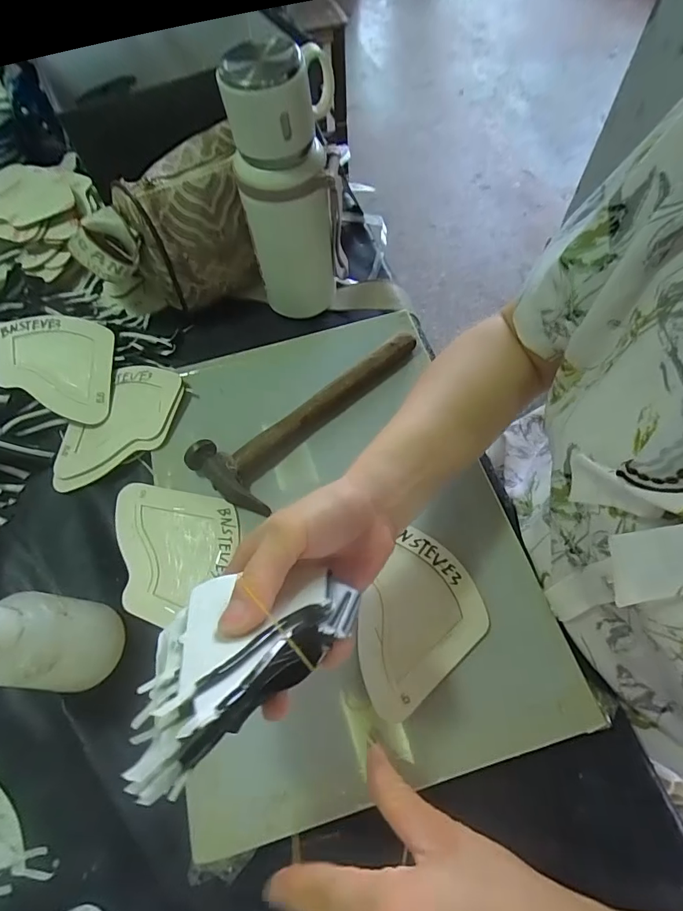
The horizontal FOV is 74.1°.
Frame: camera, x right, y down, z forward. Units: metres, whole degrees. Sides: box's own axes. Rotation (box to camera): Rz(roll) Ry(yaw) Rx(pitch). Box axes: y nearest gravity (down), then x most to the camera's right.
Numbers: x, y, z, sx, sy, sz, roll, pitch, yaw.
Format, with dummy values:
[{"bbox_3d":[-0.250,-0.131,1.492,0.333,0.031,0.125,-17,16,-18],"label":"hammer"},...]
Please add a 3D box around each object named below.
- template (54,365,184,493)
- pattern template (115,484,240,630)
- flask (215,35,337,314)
[{"bbox_3d":[-0.217,-0.028,0.442,0.102,0.007,0.137,12,71,17],"label":"template"},{"bbox_3d":[-0.149,0.080,0.382,0.112,0.004,0.106,10,63,8],"label":"pattern template"},{"bbox_3d":[-0.051,-0.246,0.442,0.084,0.229,0.082,-8,62,-2],"label":"flask"}]

